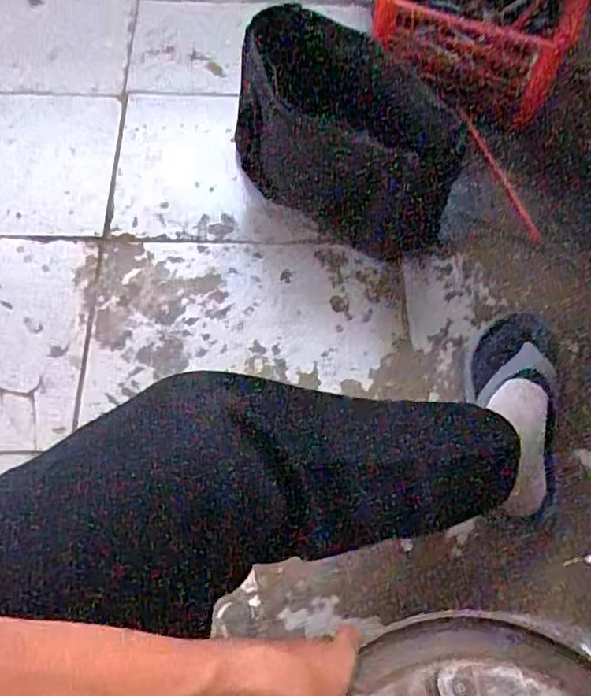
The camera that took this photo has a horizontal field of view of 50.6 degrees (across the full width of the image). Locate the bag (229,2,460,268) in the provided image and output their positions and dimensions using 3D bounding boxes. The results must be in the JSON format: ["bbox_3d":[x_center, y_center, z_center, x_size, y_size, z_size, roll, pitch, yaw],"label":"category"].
[{"bbox_3d":[0.063,-0.286,0.829,0.316,0.244,0.170,17,64,7],"label":"bag"}]

